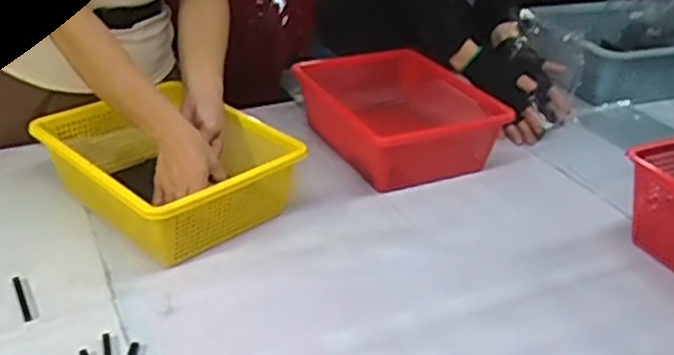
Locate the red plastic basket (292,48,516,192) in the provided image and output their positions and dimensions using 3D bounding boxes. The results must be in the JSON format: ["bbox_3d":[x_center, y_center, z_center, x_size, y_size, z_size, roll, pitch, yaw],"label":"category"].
[{"bbox_3d":[0.093,-0.100,1.130,0.264,0.118,0.290,-13,31,-26],"label":"red plastic basket"}]

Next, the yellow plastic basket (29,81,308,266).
[{"bbox_3d":[-0.231,-0.012,0.951,0.311,0.114,0.239,26,36,37],"label":"yellow plastic basket"}]

